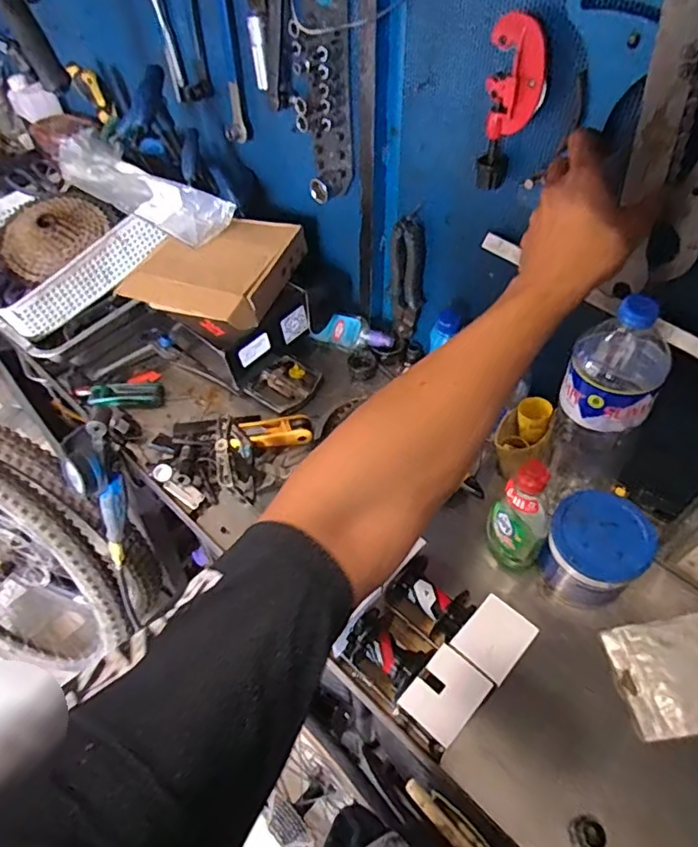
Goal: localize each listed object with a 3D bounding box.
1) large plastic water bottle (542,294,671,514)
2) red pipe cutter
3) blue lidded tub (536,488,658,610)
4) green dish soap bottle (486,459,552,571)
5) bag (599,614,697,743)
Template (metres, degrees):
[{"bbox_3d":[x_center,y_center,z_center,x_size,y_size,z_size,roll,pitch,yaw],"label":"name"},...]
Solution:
[{"bbox_3d":[0.274,-0.014,0.608,0.097,0.286,0.105,31,58,24],"label":"large plastic water bottle"},{"bbox_3d":[0.154,-0.297,0.529,0.051,0.149,0.026,5,51,5],"label":"red pipe cutter"},{"bbox_3d":[0.272,0.140,0.622,0.097,0.092,0.092,-1,51,1],"label":"blue lidded tub"},{"bbox_3d":[0.193,0.105,0.628,0.040,0.152,0.070,-32,57,-22],"label":"green dish soap bottle"},{"bbox_3d":[0.368,0.263,0.591,0.167,0.019,0.108,-7,51,-4],"label":"bag"}]

